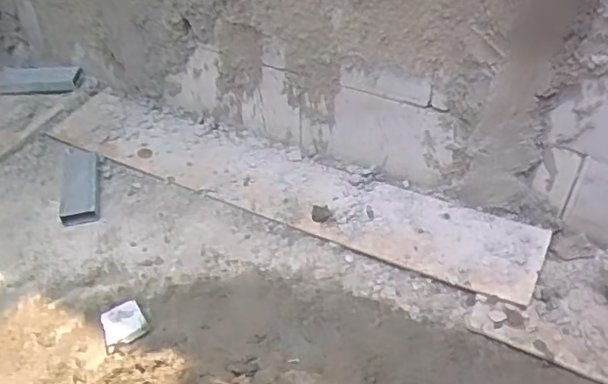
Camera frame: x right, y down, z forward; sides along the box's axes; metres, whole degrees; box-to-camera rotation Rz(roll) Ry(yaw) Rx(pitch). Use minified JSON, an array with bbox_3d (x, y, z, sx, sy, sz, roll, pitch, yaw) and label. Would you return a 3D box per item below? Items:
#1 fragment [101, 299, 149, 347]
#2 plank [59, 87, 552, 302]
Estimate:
[{"bbox_3d":[-0.330,0.241,1.095,0.077,0.020,0.078,-24,49,-21],"label":"fragment"},{"bbox_3d":[-0.055,-0.033,1.351,1.140,0.031,0.202,18,48,19],"label":"plank"}]

